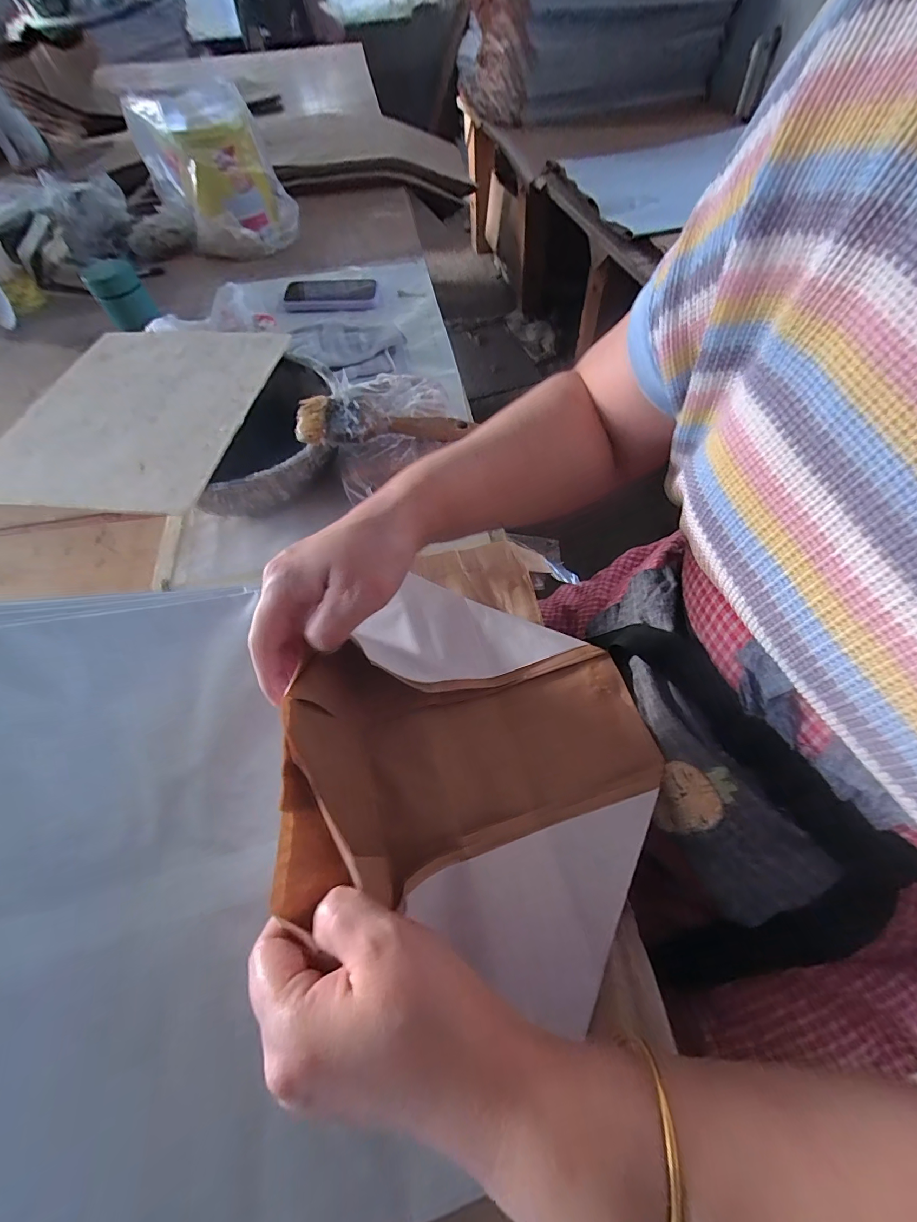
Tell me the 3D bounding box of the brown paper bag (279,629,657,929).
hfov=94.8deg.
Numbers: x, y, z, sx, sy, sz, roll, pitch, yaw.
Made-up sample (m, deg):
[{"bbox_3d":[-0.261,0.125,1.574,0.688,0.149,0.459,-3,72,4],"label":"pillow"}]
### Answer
[{"bbox_3d":[0.007,0.075,0.260,0.234,0.065,0.135,-10,64,-10],"label":"brown paper bag"}]

